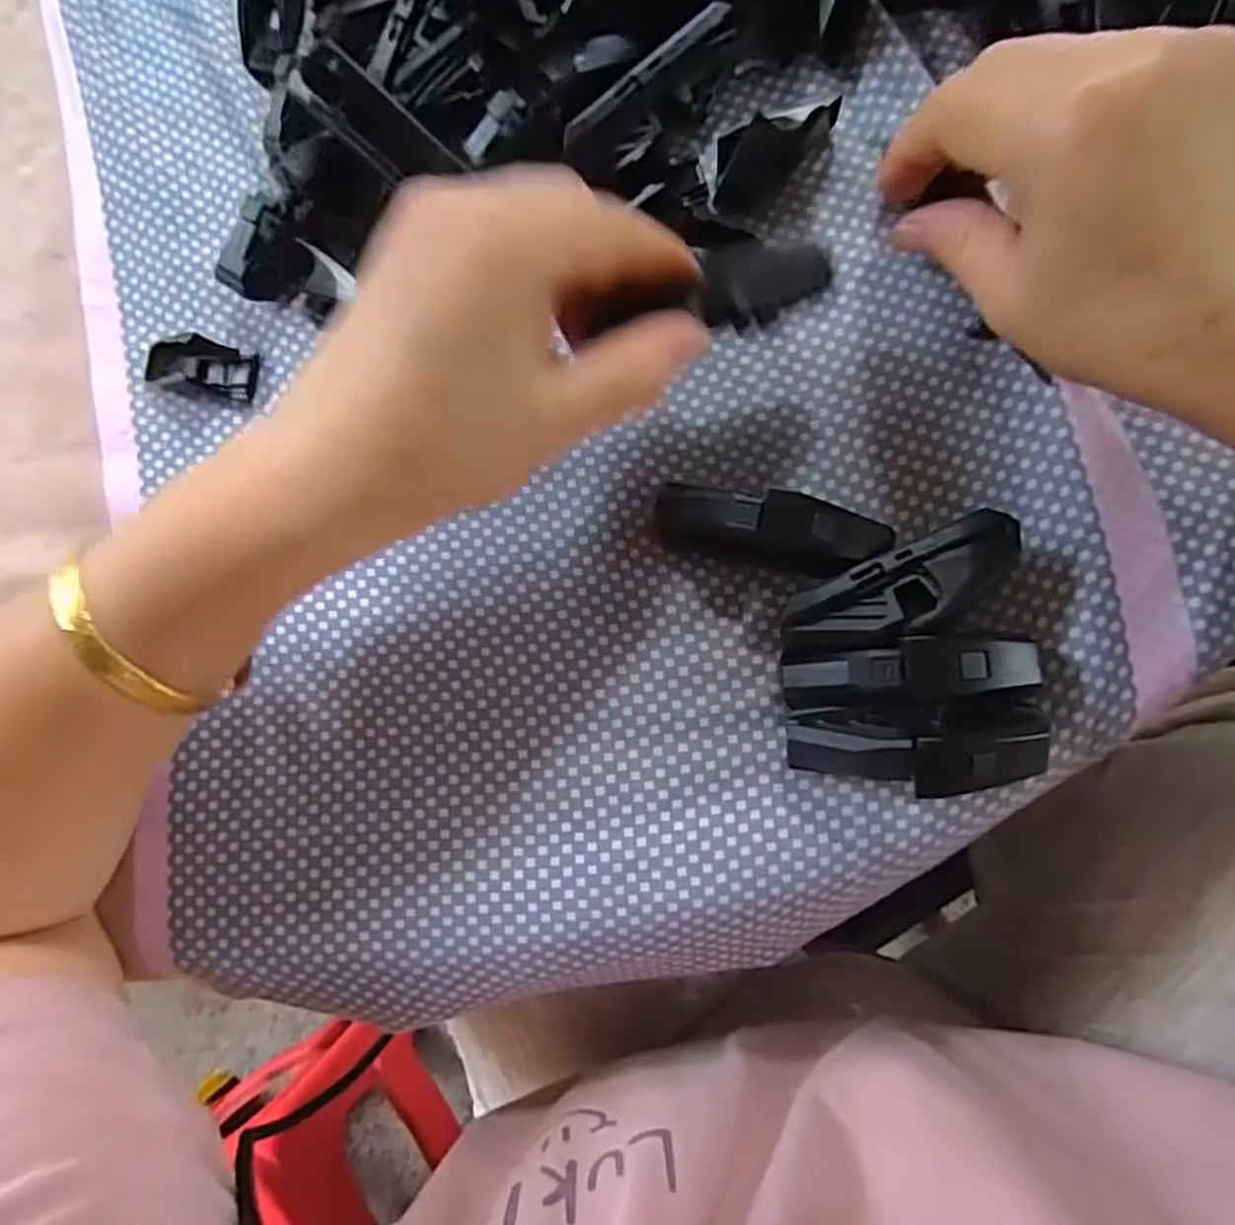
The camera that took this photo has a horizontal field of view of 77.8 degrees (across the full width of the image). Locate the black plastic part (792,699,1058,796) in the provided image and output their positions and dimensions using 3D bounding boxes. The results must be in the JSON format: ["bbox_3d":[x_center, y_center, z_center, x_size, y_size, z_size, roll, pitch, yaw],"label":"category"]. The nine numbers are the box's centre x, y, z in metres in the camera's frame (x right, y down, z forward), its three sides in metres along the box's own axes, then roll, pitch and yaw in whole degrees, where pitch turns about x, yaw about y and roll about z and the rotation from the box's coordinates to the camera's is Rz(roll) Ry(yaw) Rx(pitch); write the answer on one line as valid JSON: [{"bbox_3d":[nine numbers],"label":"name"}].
[{"bbox_3d":[0.086,0.039,0.221,0.071,0.024,0.024,-3,83,7],"label":"black plastic part"}]

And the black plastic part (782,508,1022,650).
[{"bbox_3d":[0.084,-0.004,0.229,0.070,0.021,0.027,-26,81,4],"label":"black plastic part"}]

